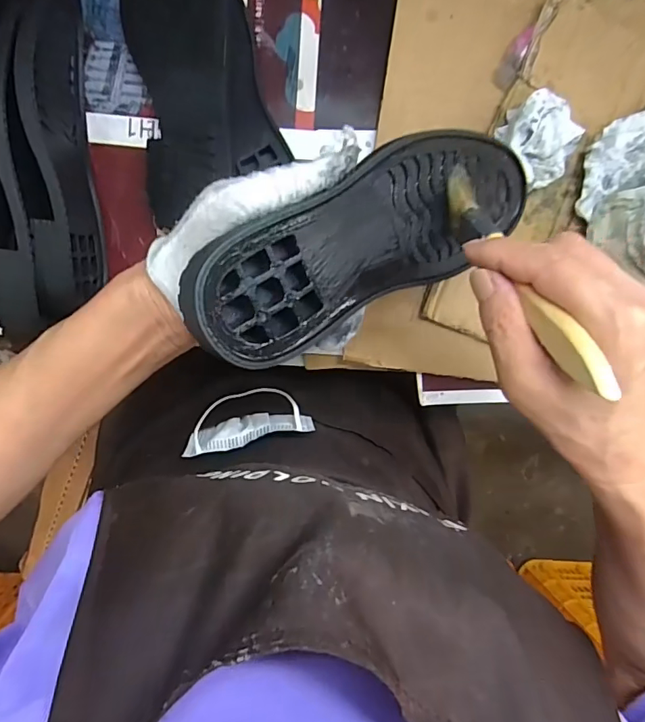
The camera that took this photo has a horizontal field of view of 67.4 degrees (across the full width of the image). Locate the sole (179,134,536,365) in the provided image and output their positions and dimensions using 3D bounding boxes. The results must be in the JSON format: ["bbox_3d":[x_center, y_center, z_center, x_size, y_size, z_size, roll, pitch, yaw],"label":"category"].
[{"bbox_3d":[0.025,-0.066,0.252,0.213,0.030,0.070,-32,117,-27],"label":"sole"}]

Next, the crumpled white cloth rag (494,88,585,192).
[{"bbox_3d":[0.156,-0.158,0.350,0.065,0.035,0.059,-31,98,-2],"label":"crumpled white cloth rag"}]

